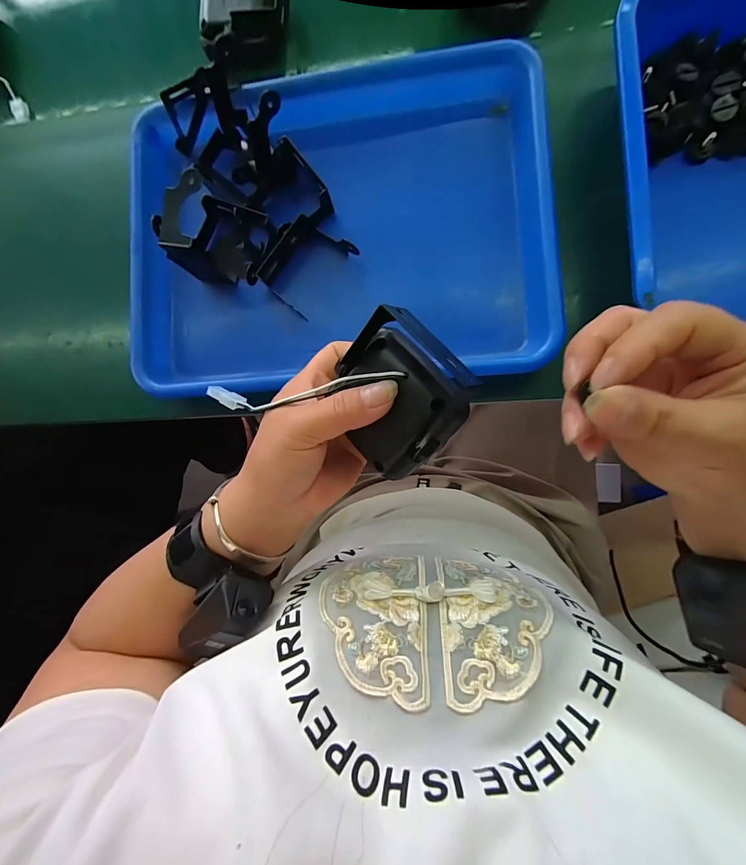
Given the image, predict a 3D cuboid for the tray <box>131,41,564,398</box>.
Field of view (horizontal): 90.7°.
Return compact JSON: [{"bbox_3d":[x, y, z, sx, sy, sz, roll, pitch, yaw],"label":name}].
[{"bbox_3d":[-0.035,-0.166,0.281,0.327,0.077,0.258,-3,85,8],"label":"tray"}]

